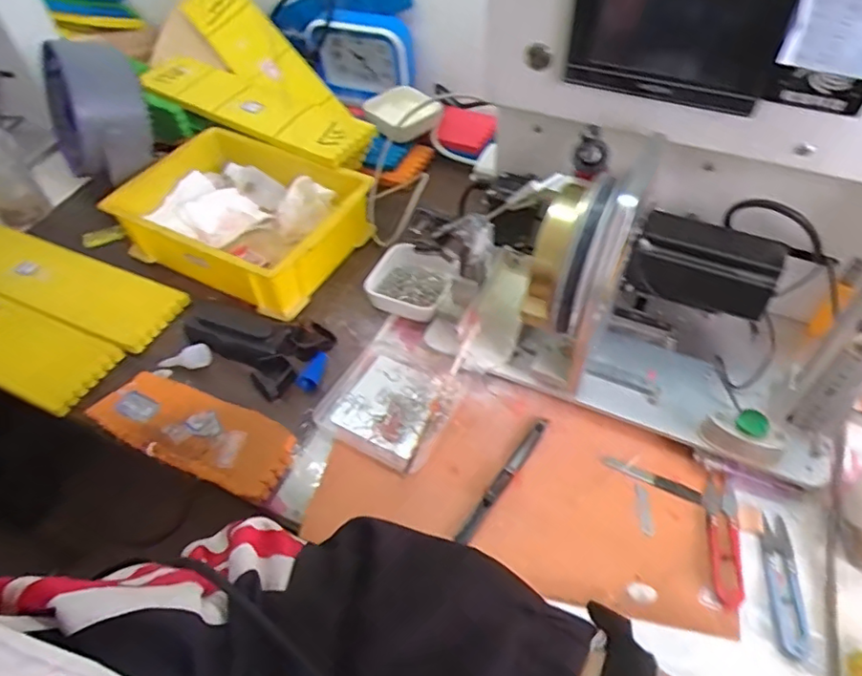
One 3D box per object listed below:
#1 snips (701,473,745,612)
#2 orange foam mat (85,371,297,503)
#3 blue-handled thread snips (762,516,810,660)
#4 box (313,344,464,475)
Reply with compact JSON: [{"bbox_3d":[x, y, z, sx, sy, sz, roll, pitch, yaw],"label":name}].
[{"bbox_3d":[0.221,0.152,0.441,0.024,0.010,0.094,6,51,8],"label":"snips"},{"bbox_3d":[-0.208,0.080,0.518,0.185,0.016,0.068,18,59,17],"label":"orange foam mat"},{"bbox_3d":[0.256,0.178,0.427,0.022,0.004,0.096,6,51,8],"label":"blue-handled thread snips"},{"bbox_3d":[-0.037,0.059,0.529,0.107,0.011,0.104,22,55,20],"label":"box"}]

